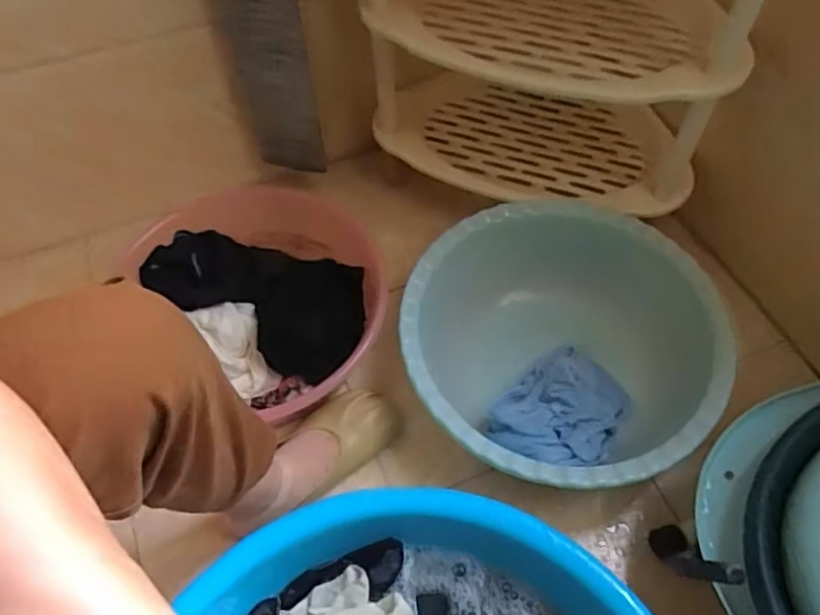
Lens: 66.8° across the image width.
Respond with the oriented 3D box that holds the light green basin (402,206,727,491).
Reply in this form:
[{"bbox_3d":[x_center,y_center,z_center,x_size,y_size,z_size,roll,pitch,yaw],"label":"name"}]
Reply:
[{"bbox_3d":[0.183,0.050,0.773,0.363,0.126,0.360,-1,56,2],"label":"light green basin"}]

